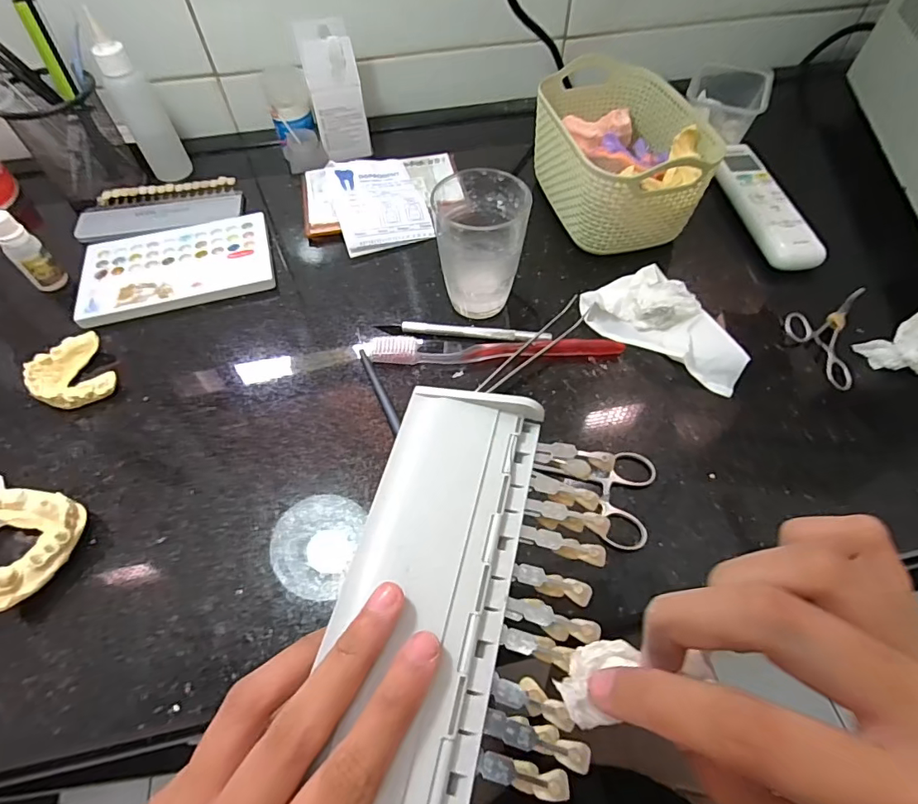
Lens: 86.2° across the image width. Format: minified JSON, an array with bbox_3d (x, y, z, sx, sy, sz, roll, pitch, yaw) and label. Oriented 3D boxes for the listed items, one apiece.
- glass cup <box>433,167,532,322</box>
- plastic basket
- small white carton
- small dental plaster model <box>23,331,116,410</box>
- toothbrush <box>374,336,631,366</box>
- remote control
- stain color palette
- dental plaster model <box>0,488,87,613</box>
[{"bbox_3d":[0.014,-0.119,0.371,0.066,0.091,0.072,0,58,0],"label":"glass cup"},{"bbox_3d":[0.140,-0.222,0.445,0.122,0.081,0.181,-14,59,-8],"label":"plastic basket"},{"bbox_3d":[-0.131,-0.326,0.517,0.052,0.108,0.062,-15,59,-9],"label":"small white carton"},{"bbox_3d":[-0.280,-0.020,0.355,0.048,0.021,0.055,-33,63,-19],"label":"small dental plaster model"},{"bbox_3d":[0.028,-0.038,0.368,0.188,0.012,0.020,2,58,2],"label":"toothbrush"},{"bbox_3d":[0.295,-0.196,0.483,0.044,0.023,0.178,-5,58,-3],"label":"remote control"},{"bbox_3d":[-0.240,-0.116,0.421,0.153,0.009,0.098,-16,59,-9],"label":"stain color palette"},{"bbox_3d":[-0.257,0.083,0.284,0.058,0.030,0.065,14,59,9],"label":"dental plaster model"}]

